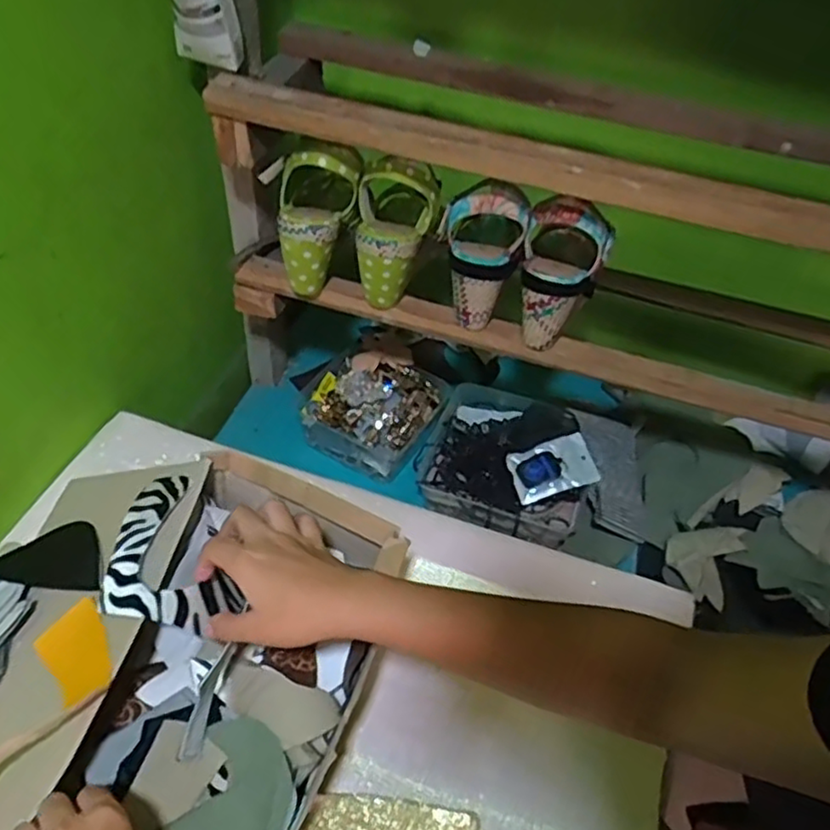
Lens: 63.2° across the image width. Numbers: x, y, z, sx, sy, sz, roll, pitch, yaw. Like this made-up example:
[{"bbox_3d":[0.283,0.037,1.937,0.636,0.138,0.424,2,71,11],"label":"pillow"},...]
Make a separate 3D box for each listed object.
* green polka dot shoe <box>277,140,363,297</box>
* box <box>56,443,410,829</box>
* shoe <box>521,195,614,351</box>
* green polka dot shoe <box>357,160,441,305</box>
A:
[{"bbox_3d":[-0.108,-0.198,0.676,0.080,0.152,0.064,18,13,9],"label":"green polka dot shoe"},{"bbox_3d":[-0.143,0.200,0.495,0.187,0.093,0.332,16,47,8],"label":"box"},{"bbox_3d":[0.142,-0.138,0.657,0.077,0.140,0.083,16,47,8],"label":"shoe"},{"bbox_3d":[-0.019,-0.181,0.677,0.081,0.134,0.075,5,46,-3],"label":"green polka dot shoe"}]

